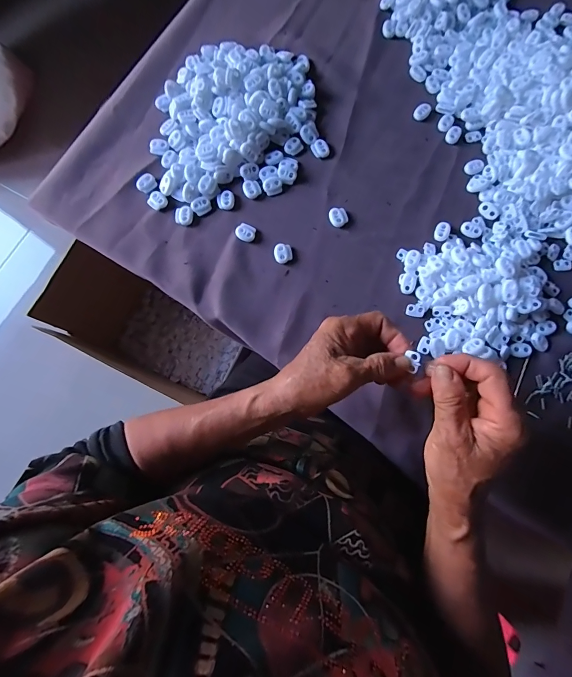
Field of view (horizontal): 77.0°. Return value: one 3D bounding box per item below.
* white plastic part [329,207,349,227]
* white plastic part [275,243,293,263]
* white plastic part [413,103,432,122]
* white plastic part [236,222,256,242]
[{"bbox_3d":[0.060,-0.137,0.406,0.020,0.006,0.022,-24,81,-5],"label":"white plastic part"},{"bbox_3d":[-0.003,-0.095,0.398,0.020,0.005,0.021,-21,80,-5],"label":"white plastic part"},{"bbox_3d":[0.163,-0.271,0.430,0.016,0.005,0.023,44,82,7],"label":"white plastic part"},{"bbox_3d":[-0.045,-0.119,0.402,0.022,0.006,0.020,25,80,4],"label":"white plastic part"}]

